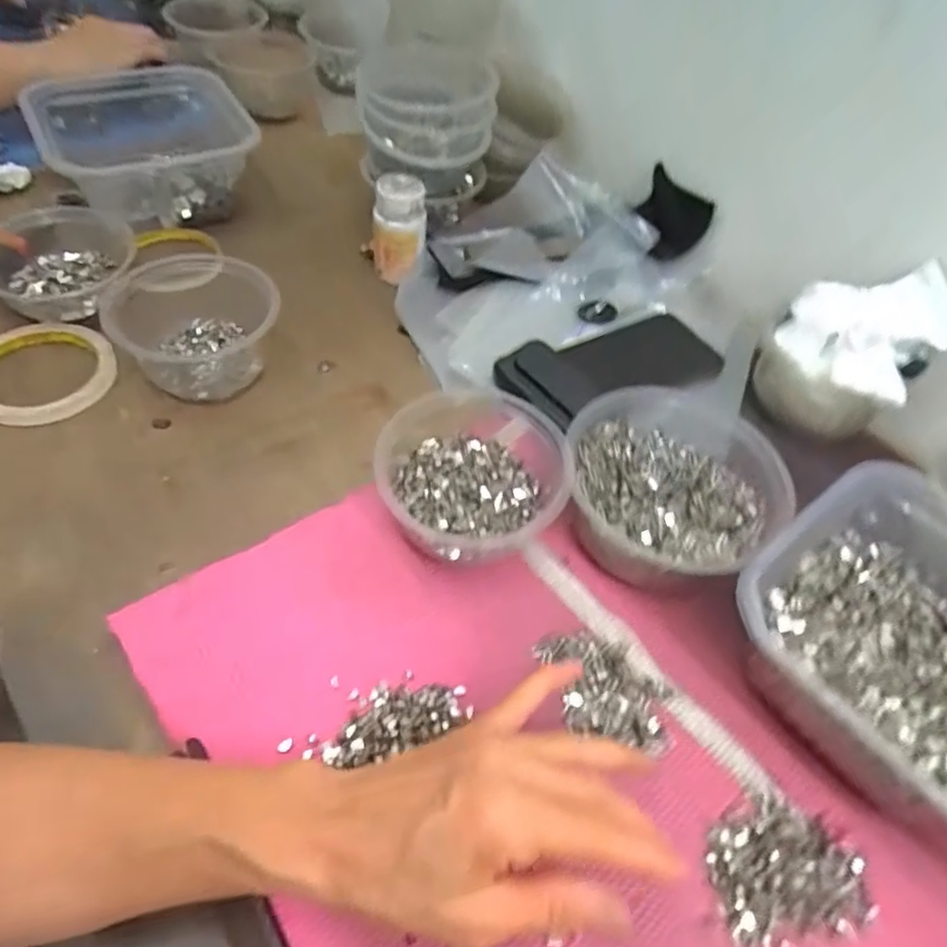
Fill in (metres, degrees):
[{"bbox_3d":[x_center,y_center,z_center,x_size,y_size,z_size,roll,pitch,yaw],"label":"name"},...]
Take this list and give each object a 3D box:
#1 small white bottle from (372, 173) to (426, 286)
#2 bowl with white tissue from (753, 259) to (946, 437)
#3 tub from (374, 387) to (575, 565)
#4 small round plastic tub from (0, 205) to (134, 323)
[{"bbox_3d":[-0.065,-0.210,0.572,0.046,0.074,0.042,2,51,-7],"label":"small white bottle"},{"bbox_3d":[0.292,-0.096,0.509,0.146,0.090,0.106,-34,63,-30],"label":"bowl with white tissue"},{"bbox_3d":[0.004,0.007,0.417,0.110,0.060,0.108,4,51,-5],"label":"tub"},{"bbox_3d":[-0.333,-0.167,0.527,0.115,0.039,0.104,-8,53,-15],"label":"small round plastic tub"}]

